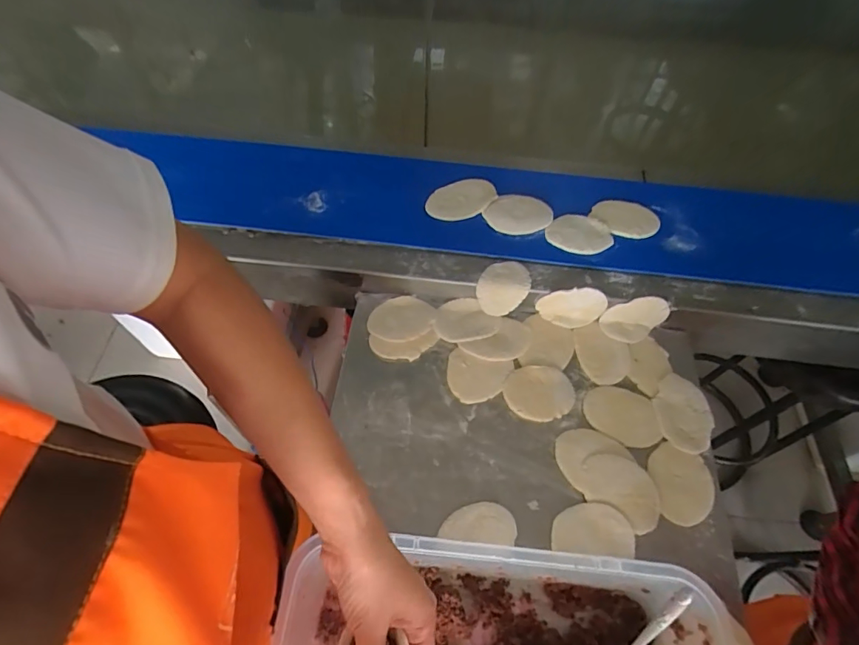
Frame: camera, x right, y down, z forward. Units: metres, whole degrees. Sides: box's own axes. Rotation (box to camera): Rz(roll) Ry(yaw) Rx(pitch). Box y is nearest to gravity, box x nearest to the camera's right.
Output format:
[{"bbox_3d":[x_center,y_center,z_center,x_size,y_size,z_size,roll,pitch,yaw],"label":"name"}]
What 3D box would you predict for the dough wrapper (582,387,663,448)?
[{"bbox_3d":[0.254,0.123,0.614,0.096,0.010,0.072,16,60,7],"label":"dough wrapper"}]

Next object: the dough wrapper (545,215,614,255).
[{"bbox_3d":[0.223,-0.132,0.692,0.094,0.010,0.067,16,68,7],"label":"dough wrapper"}]

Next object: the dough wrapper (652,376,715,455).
[{"bbox_3d":[0.335,0.120,0.614,0.072,0.009,0.102,-3,60,-4],"label":"dough wrapper"}]

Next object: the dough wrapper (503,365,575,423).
[{"bbox_3d":[0.148,0.094,0.623,0.091,0.010,0.072,-1,60,-3],"label":"dough wrapper"}]

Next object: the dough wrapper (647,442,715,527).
[{"bbox_3d":[0.304,0.198,0.566,0.074,0.006,0.086,21,65,20],"label":"dough wrapper"}]

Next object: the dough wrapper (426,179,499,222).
[{"bbox_3d":[0.050,-0.191,0.720,0.115,0.004,0.070,-25,64,-16],"label":"dough wrapper"}]

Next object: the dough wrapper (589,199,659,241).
[{"bbox_3d":[0.301,-0.159,0.714,0.102,0.008,0.066,6,60,1],"label":"dough wrapper"}]

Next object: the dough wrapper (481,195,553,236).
[{"bbox_3d":[0.134,-0.165,0.703,0.100,0.006,0.072,-5,60,-5],"label":"dough wrapper"}]

